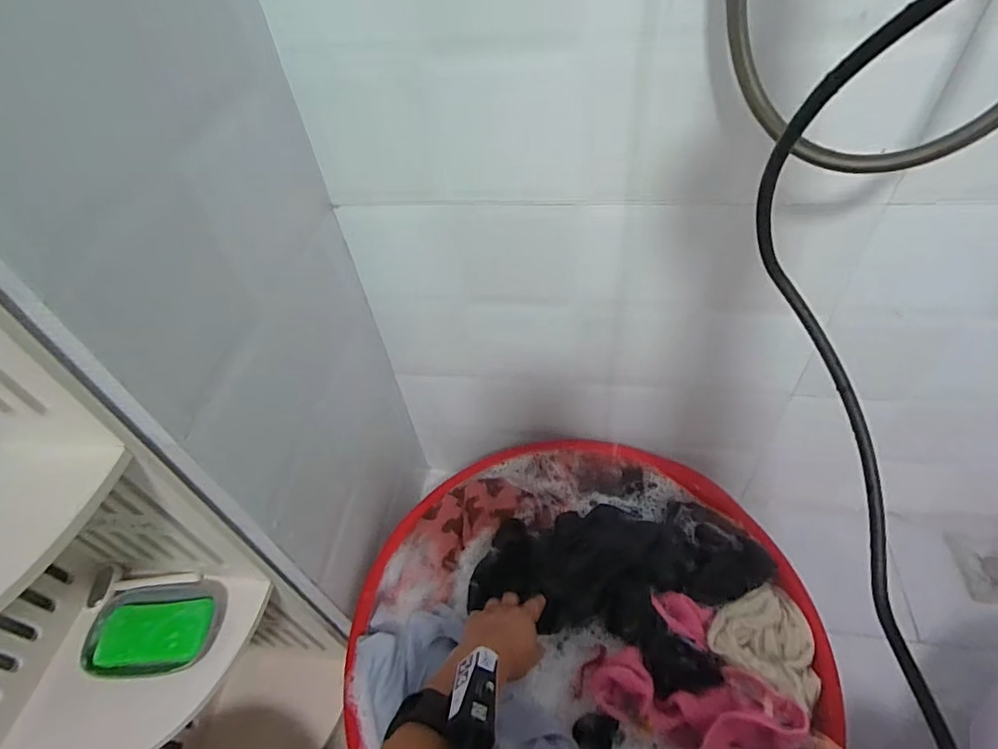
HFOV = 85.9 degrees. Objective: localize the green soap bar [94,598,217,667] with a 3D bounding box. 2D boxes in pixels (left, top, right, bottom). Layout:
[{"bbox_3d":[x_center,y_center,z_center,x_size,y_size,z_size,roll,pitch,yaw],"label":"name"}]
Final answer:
[{"bbox_3d":[-0.344,0.260,0.538,0.103,0.020,0.056,-9,49,-2],"label":"green soap bar"}]

